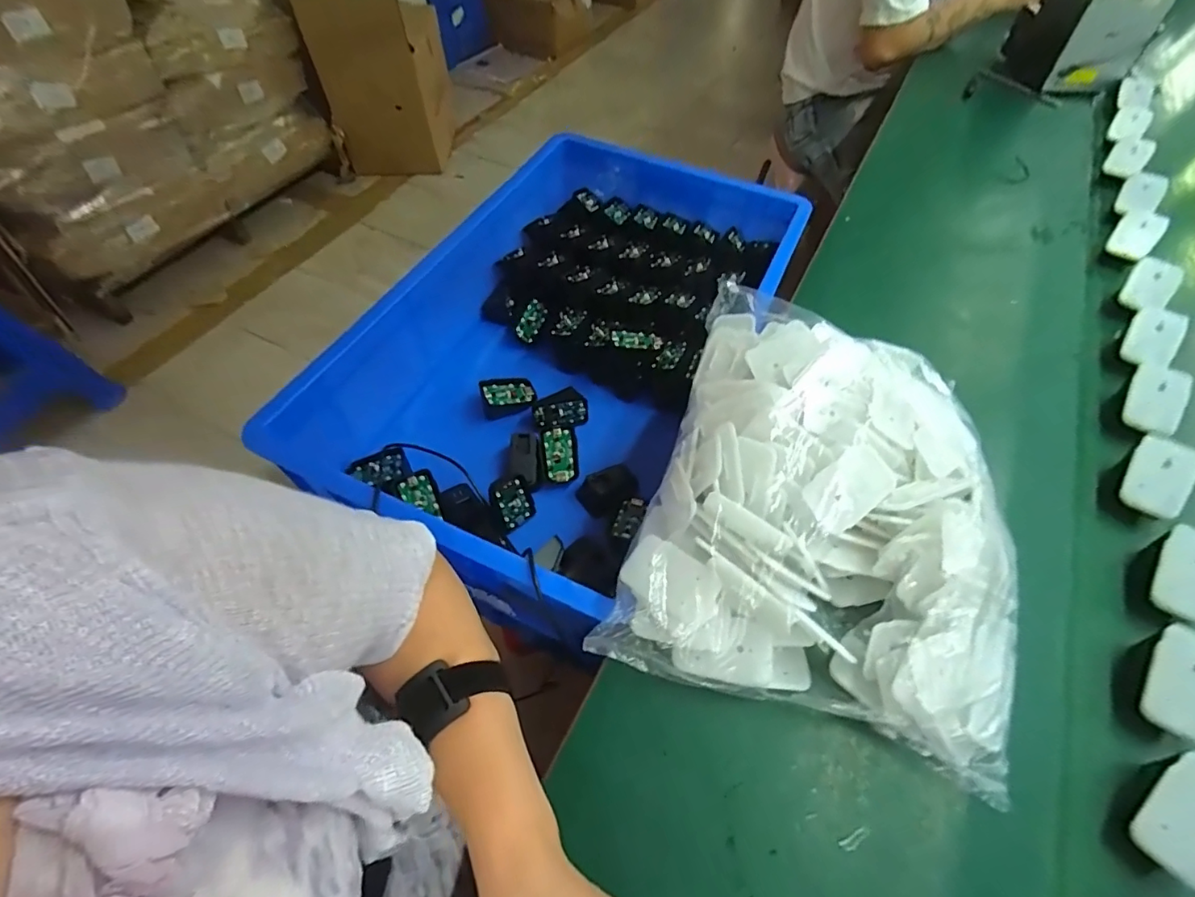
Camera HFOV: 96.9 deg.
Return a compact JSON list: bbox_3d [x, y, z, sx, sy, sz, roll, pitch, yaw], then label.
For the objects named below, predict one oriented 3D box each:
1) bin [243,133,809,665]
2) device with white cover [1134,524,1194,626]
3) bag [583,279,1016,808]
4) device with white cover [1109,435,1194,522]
[{"bbox_3d":[-0.022,-0.140,0.680,0.376,0.164,0.649,25,60,16],"label":"bin"},{"bbox_3d":[0.464,0.106,0.422,0.049,0.045,0.076,27,60,17],"label":"device with white cover"},{"bbox_3d":[0.189,0.031,0.441,0.278,0.101,0.356,15,57,10],"label":"bag"},{"bbox_3d":[0.491,0.029,0.473,0.044,0.051,0.074,33,62,20],"label":"device with white cover"}]

